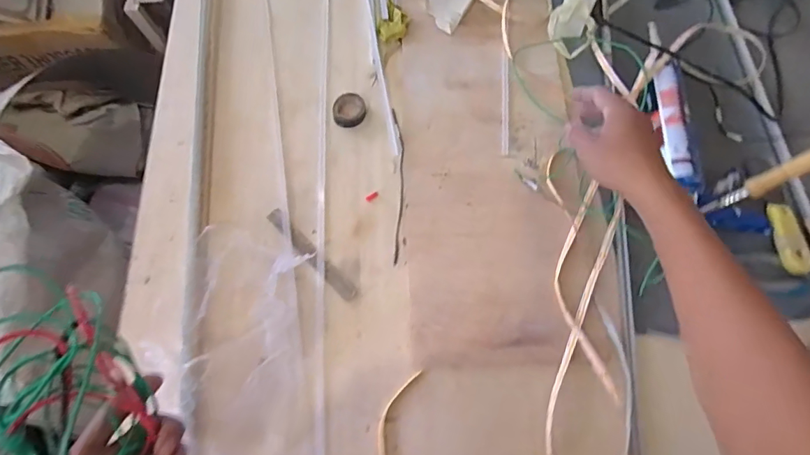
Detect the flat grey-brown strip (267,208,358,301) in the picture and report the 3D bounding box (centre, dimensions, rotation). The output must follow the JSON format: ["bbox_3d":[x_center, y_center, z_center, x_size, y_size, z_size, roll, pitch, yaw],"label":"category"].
[{"bbox_3d":[-0.130,0.036,0.618,0.169,0.006,0.022,44,74,12],"label":"flat grey-brown strip"}]

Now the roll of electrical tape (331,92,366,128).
[{"bbox_3d":[-0.086,-0.181,0.690,0.050,0.017,0.053,0,72,-1],"label":"roll of electrical tape"}]

